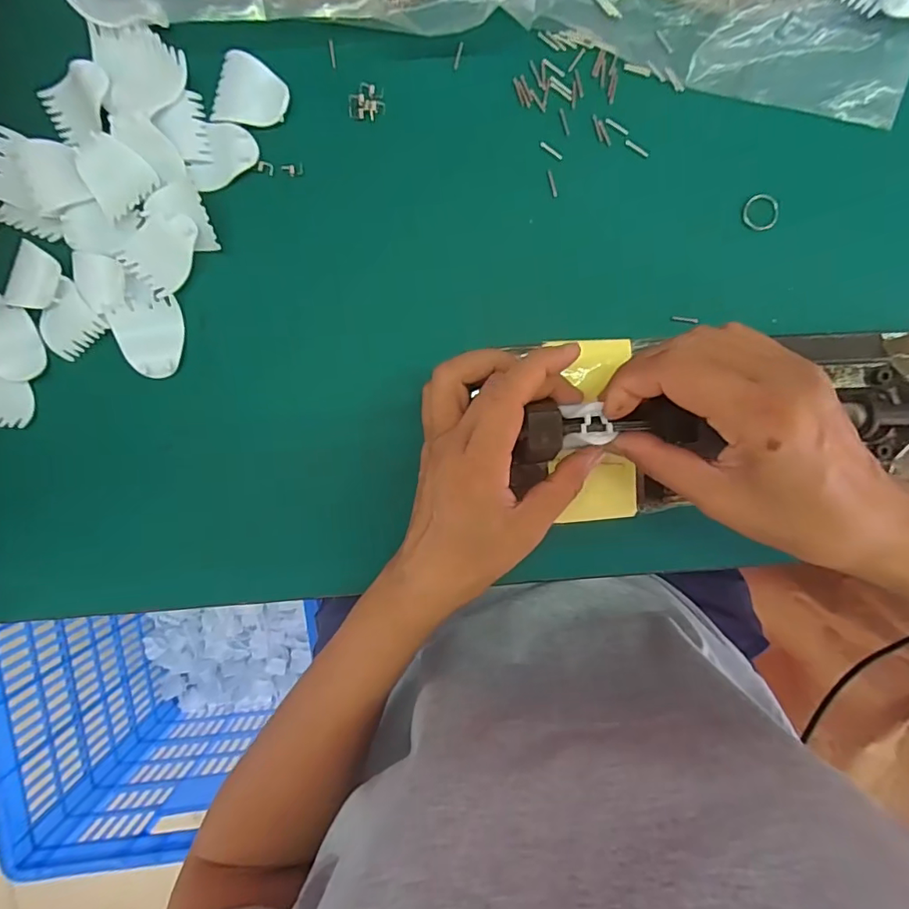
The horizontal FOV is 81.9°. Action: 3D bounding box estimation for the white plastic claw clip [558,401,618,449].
[{"bbox_3d":[0.069,-0.016,0.277,0.025,0.015,0.022,-8,92,1],"label":"white plastic claw clip"}]

